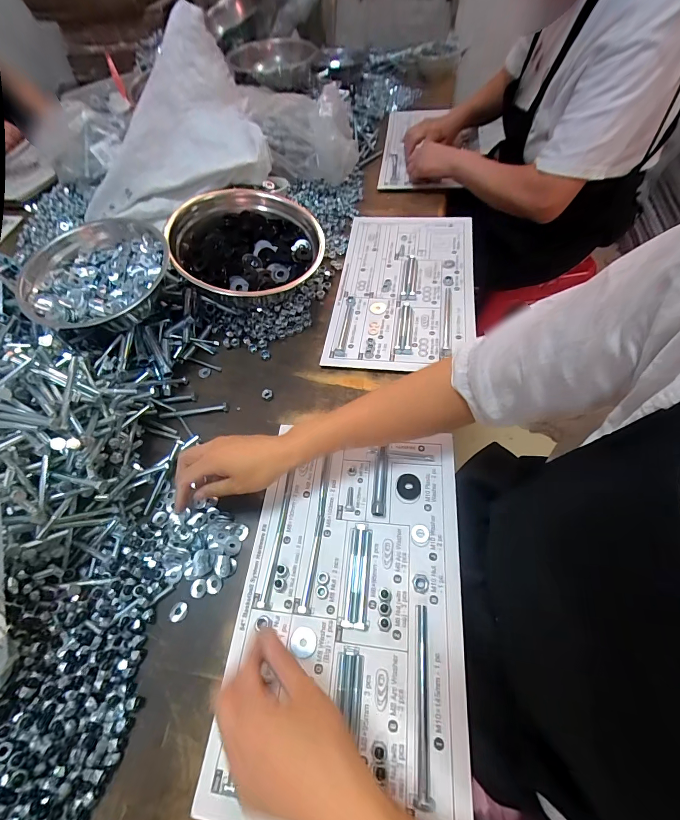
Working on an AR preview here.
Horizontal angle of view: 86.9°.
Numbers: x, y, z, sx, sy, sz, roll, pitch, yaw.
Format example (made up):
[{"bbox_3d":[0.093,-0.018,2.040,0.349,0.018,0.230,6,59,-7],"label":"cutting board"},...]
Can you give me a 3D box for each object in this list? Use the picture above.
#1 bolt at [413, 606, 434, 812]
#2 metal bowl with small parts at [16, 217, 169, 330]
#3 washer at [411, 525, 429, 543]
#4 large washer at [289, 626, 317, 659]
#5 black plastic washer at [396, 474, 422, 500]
[{"bbox_3d":[0.079,0.270,0.340,0.014,0.019,0.147,5,60,7],"label":"bolt"},{"bbox_3d":[-0.350,-0.197,0.523,0.200,0.083,0.160,-33,61,-15],"label":"metal bowl with small parts"},{"bbox_3d":[0.094,0.144,0.421,0.020,0.004,0.021,-2,59,3],"label":"washer"},{"bbox_3d":[-0.038,0.243,0.378,0.026,0.004,0.028,-2,59,3],"label":"large washer"},{"bbox_3d":[0.087,0.096,0.451,0.030,0.004,0.032,-2,59,3],"label":"black plastic washer"}]

